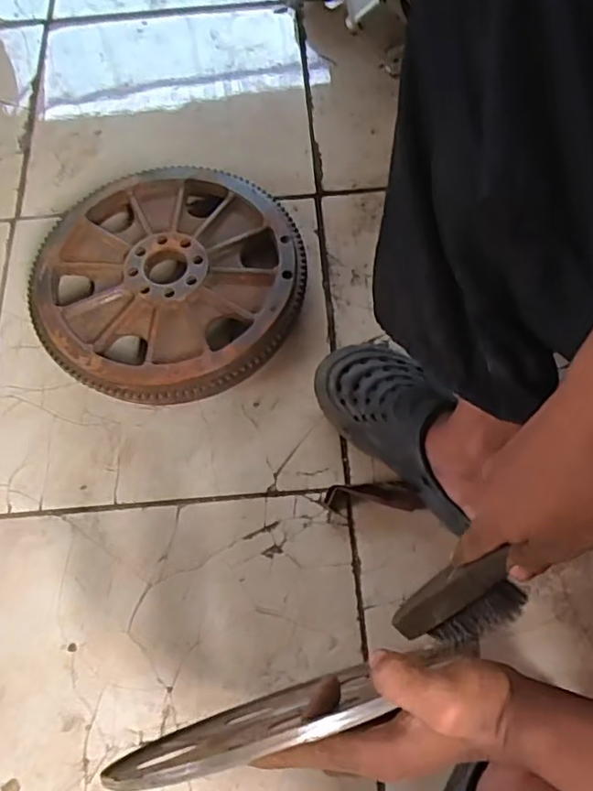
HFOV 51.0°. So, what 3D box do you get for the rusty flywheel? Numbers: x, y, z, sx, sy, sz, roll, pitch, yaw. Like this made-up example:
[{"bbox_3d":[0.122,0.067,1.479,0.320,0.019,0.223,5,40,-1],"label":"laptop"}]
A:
[{"bbox_3d":[-0.149,-0.131,0.738,0.300,0.055,0.303,0,65,0],"label":"rusty flywheel"}]

